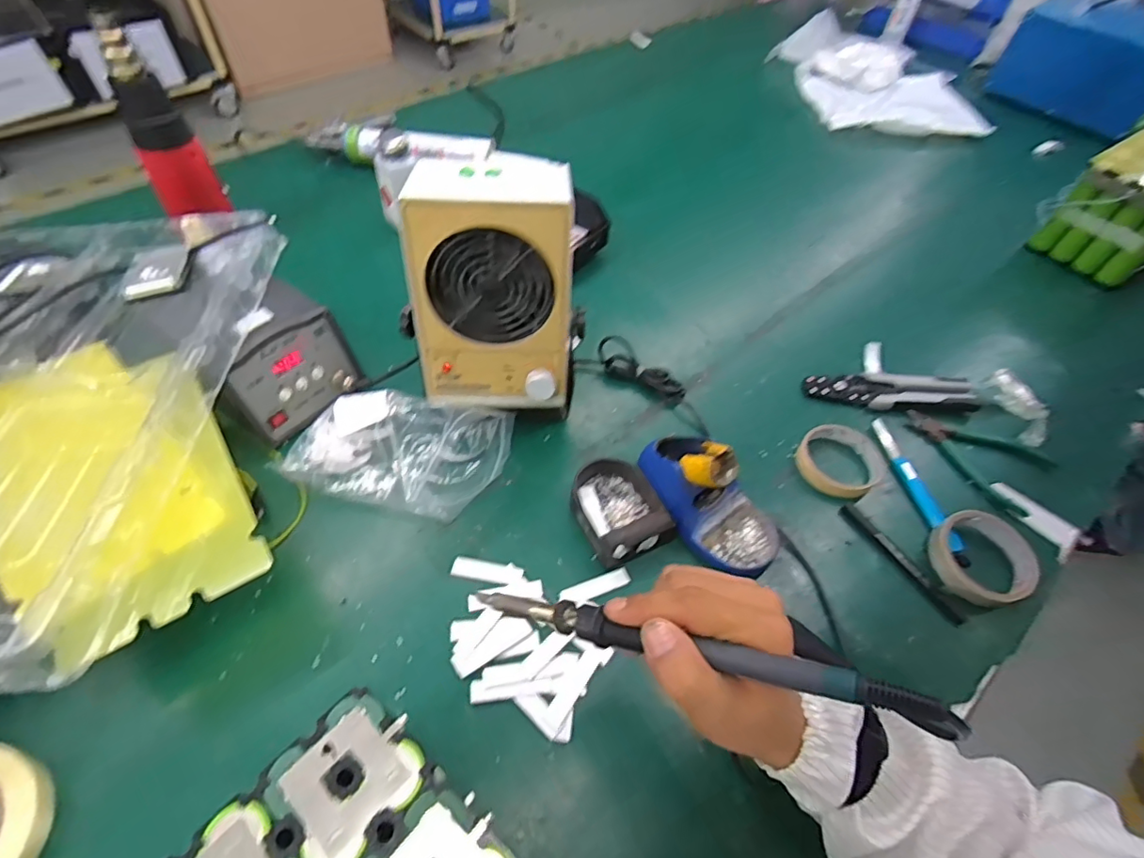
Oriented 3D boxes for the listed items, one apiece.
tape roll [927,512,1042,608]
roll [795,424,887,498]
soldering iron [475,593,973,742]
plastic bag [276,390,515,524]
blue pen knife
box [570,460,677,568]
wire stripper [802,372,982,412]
[{"bbox_3d":[0.394,0.124,0.537,0.092,0.032,0.086,2,53,-2],"label":"tape roll"},{"bbox_3d":[0.294,0.035,0.605,0.089,0.022,0.081,2,53,-2],"label":"roll"},{"bbox_3d":[0.051,0.109,0.281,0.242,0.018,0.014,4,49,29],"label":"soldering iron"},{"bbox_3d":[-0.173,0.021,0.558,0.211,0.069,0.116,6,53,1],"label":"plastic bag"},{"bbox_3d":[0.370,0.060,0.595,0.021,0.020,0.178,-6,53,-8],"label":"blue pen knife"},{"bbox_3d":[0.046,0.077,0.550,0.084,0.037,0.106,-17,56,-16],"label":"box"},{"bbox_3d":[0.389,-0.048,0.675,0.206,0.019,0.057,7,53,1],"label":"wire stripper"}]

